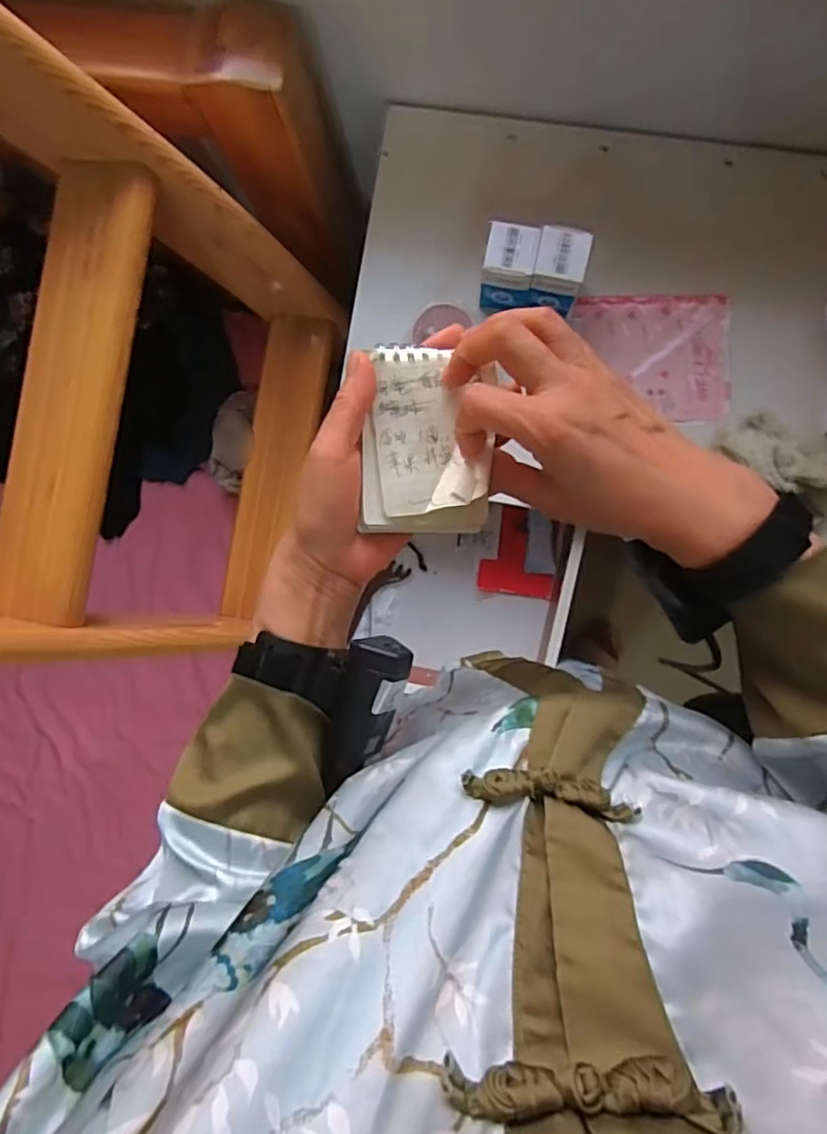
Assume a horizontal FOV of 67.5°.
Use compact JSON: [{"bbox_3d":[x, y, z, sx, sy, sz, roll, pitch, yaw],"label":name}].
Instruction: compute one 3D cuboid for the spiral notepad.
[{"bbox_3d":[0.010,-0.071,0.348,0.070,0.018,0.101,2,98,-8],"label":"spiral notepad"}]

